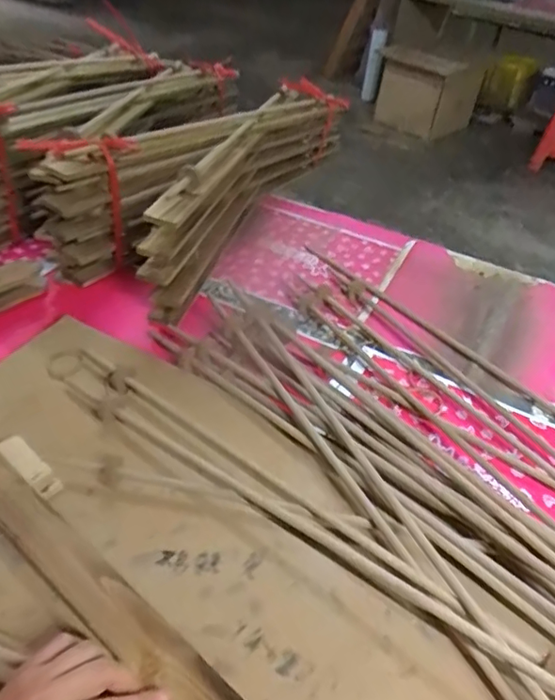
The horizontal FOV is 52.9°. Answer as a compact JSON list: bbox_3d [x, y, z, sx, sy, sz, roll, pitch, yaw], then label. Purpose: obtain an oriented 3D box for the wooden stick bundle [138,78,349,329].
[{"bbox_3d":[-0.057,-0.313,1.051,0.113,0.193,0.693,21,43,17],"label":"wooden stick bundle"}]

